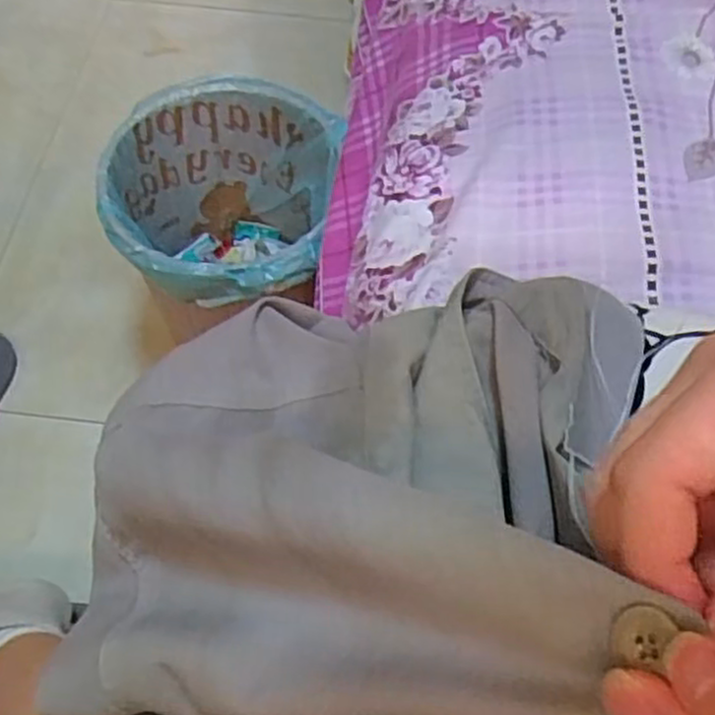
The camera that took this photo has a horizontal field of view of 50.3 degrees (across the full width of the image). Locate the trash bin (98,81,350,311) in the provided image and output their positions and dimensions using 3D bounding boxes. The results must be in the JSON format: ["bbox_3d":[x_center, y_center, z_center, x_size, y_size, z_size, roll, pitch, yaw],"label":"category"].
[{"bbox_3d":[-0.143,-0.124,0.860,0.219,0.253,0.246,8,60,2],"label":"trash bin"}]

